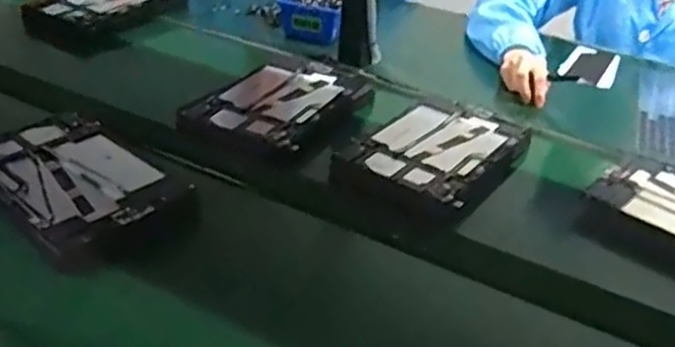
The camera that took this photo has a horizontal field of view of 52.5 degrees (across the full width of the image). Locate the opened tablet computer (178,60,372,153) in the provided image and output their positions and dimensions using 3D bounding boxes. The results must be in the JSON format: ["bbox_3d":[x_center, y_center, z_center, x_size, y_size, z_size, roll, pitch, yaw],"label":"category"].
[{"bbox_3d":[-0.076,-0.099,0.920,0.162,0.026,0.256,21,36,22],"label":"opened tablet computer"}]

